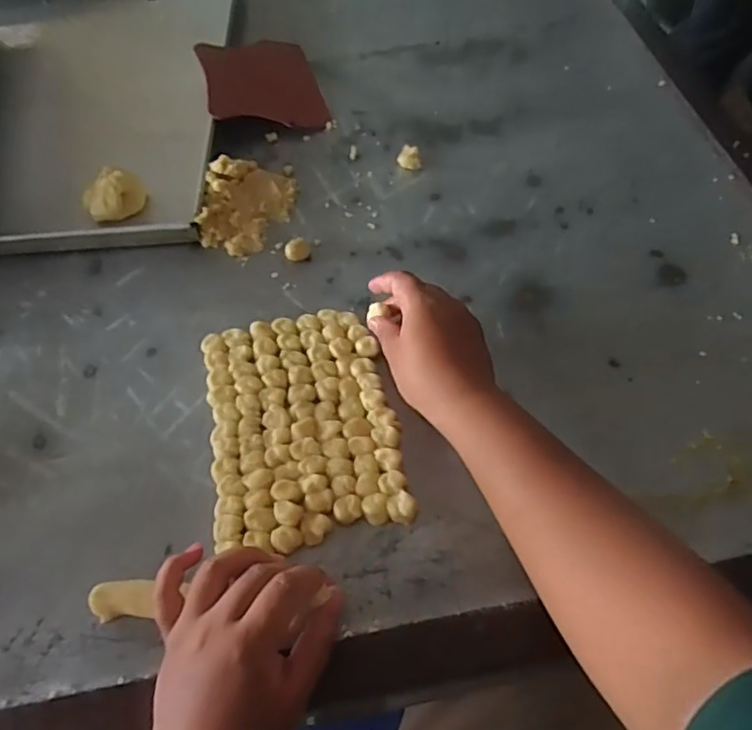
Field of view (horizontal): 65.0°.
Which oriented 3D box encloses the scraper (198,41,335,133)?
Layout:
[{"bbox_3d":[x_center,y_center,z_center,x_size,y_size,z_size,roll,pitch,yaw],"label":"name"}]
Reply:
[{"bbox_3d":[-0.137,-0.335,0.708,0.132,0.022,0.161,-8,61,-19],"label":"scraper"}]

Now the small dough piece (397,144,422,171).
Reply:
[{"bbox_3d":[0.037,-0.226,0.644,0.026,0.010,0.028,0,58,4],"label":"small dough piece"}]

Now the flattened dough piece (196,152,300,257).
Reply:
[{"bbox_3d":[-0.134,-0.165,0.607,0.084,0.037,0.108,6,58,7],"label":"flattened dough piece"}]

